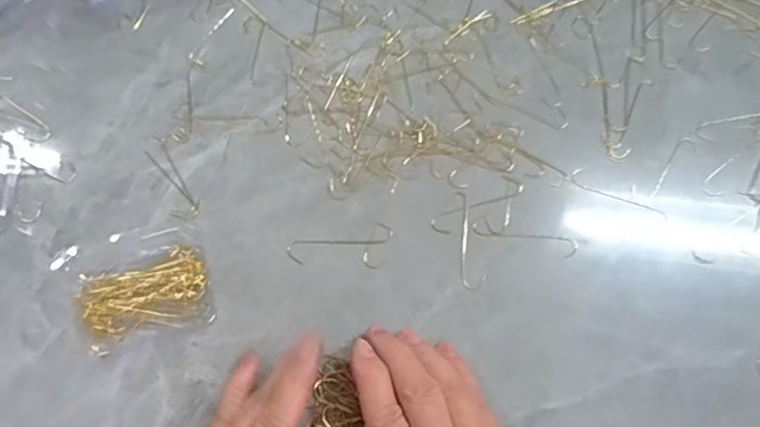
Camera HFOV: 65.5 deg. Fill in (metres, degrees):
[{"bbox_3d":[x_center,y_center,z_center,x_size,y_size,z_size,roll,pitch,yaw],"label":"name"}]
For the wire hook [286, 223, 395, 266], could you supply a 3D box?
[{"bbox_3d":[-0.024,0.017,0.357,0.064,0.004,0.015,-13,67,-7],"label":"wire hook"}]

